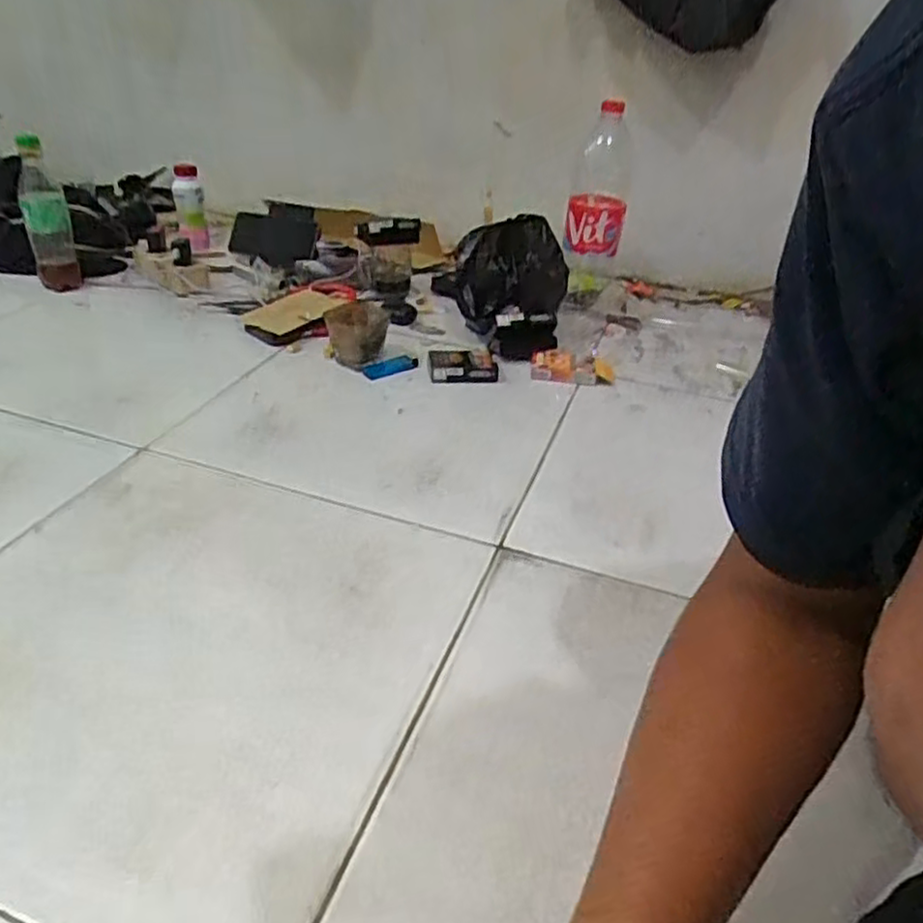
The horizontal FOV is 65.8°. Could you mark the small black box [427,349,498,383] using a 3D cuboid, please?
[{"bbox_3d":[0.000,-0.125,0.939,0.090,0.029,0.049,-3,35,-11],"label":"small black box"}]

